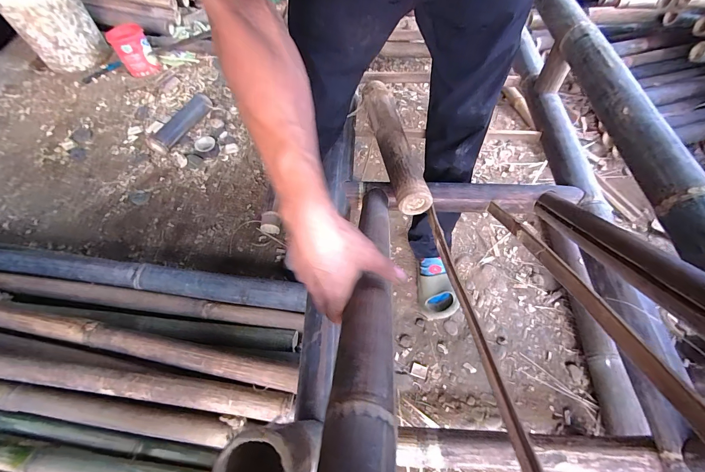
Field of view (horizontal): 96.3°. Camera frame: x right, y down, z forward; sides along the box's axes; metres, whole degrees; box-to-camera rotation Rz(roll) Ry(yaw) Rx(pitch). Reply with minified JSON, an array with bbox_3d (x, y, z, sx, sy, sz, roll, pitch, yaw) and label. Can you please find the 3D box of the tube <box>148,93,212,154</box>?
[{"bbox_3d":[-0.643,-0.426,1.188,0.060,0.067,0.284,24,62,15],"label":"tube"}]

